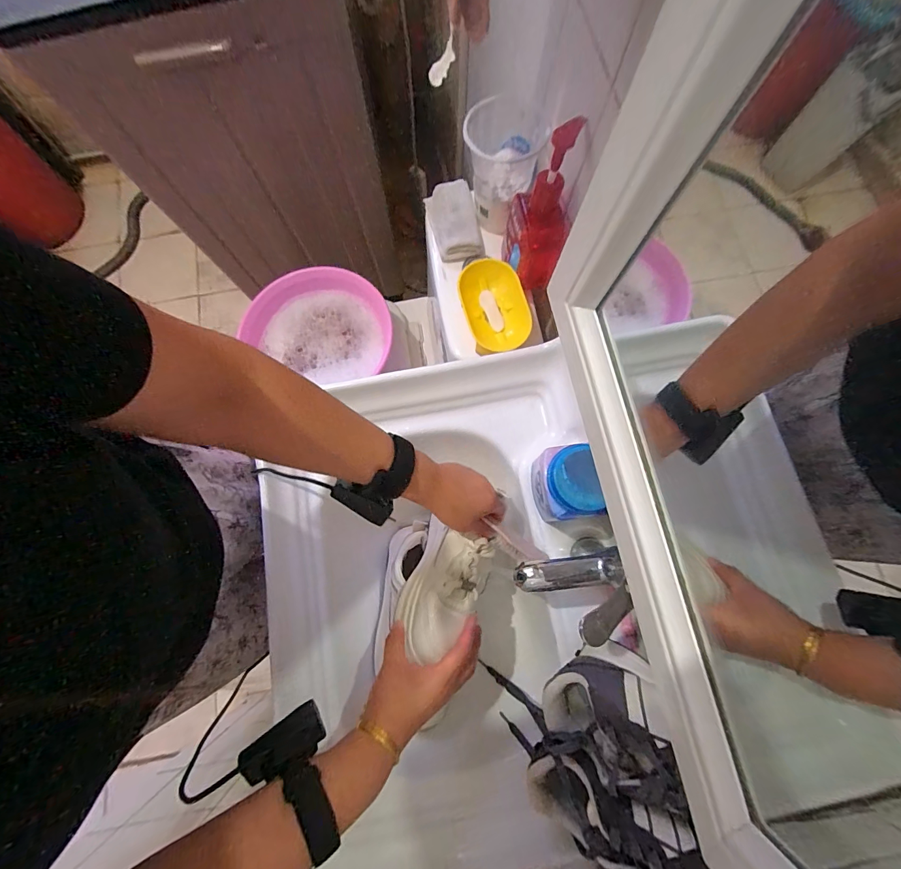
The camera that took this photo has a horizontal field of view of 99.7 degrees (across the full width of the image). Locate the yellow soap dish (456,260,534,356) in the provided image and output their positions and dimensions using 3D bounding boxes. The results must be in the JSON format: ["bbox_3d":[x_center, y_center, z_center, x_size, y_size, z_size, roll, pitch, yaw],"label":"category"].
[{"bbox_3d":[0.070,-0.190,0.582,0.094,0.045,0.144,-14,77,-4],"label":"yellow soap dish"}]

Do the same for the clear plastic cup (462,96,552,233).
[{"bbox_3d":[0.077,-0.410,0.585,0.112,0.127,0.116,8,76,2],"label":"clear plastic cup"}]

